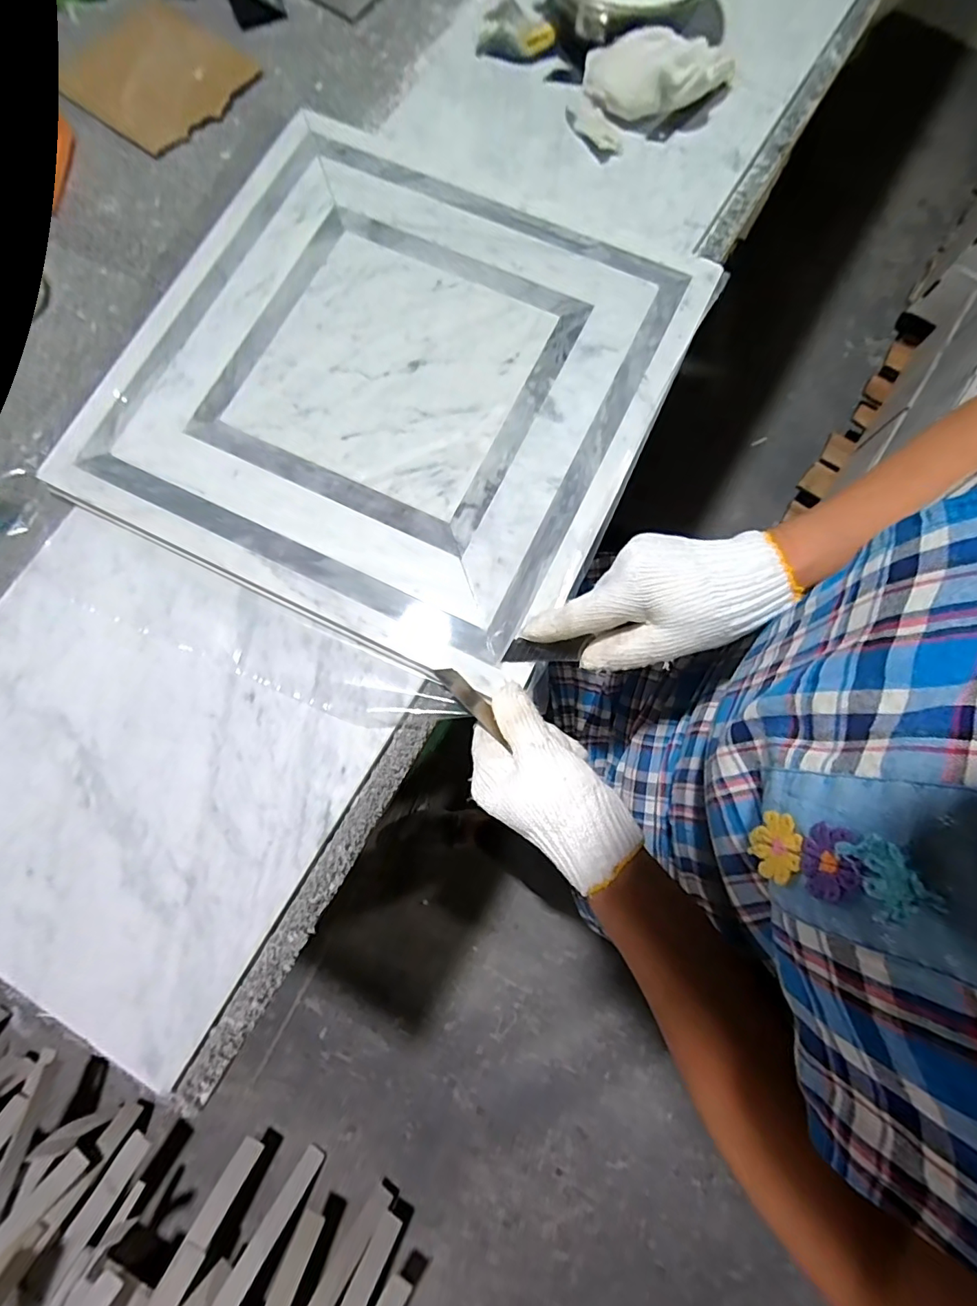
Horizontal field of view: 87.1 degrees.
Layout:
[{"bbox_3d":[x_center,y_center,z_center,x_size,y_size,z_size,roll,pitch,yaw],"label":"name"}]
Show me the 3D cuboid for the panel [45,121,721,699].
[{"bbox_3d":[-0.074,-0.224,0.410,0.396,0.026,0.392,25,76,7],"label":"panel"}]

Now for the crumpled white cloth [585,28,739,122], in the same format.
[{"bbox_3d":[0.153,-0.508,0.448,0.129,0.032,0.057,-3,80,0],"label":"crumpled white cloth"}]

